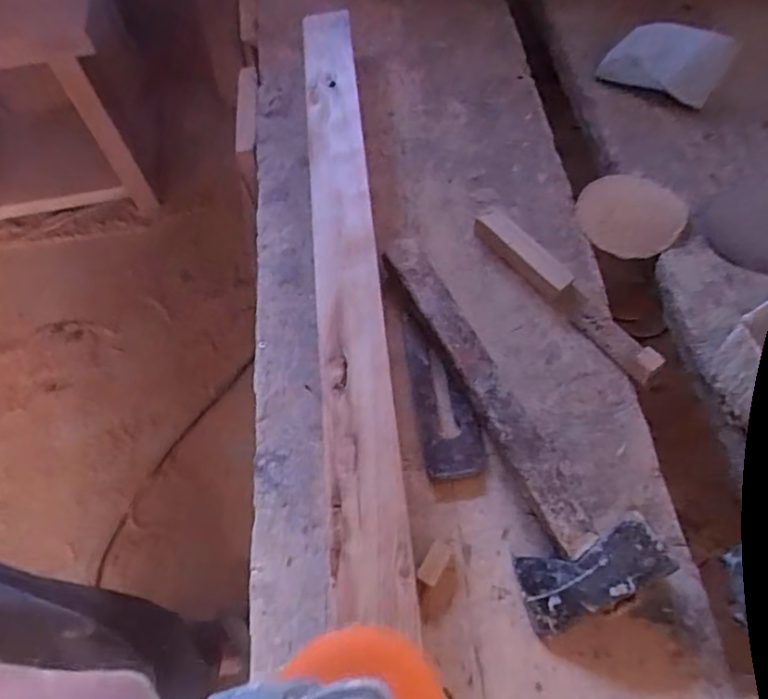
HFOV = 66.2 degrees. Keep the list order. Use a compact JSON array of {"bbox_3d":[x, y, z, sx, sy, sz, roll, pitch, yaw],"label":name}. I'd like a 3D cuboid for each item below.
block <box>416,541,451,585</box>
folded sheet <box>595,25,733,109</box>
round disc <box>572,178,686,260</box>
[{"bbox_3d":[0.034,0.147,0.403,0.014,0.014,0.029,25,66,17],"label":"block"},{"bbox_3d":[0.278,-0.289,0.587,0.108,0.063,0.010,25,29,15],"label":"folded sheet"},{"bbox_3d":[0.222,-0.125,0.536,0.085,0.006,0.092,-2,61,3],"label":"round disc"}]

